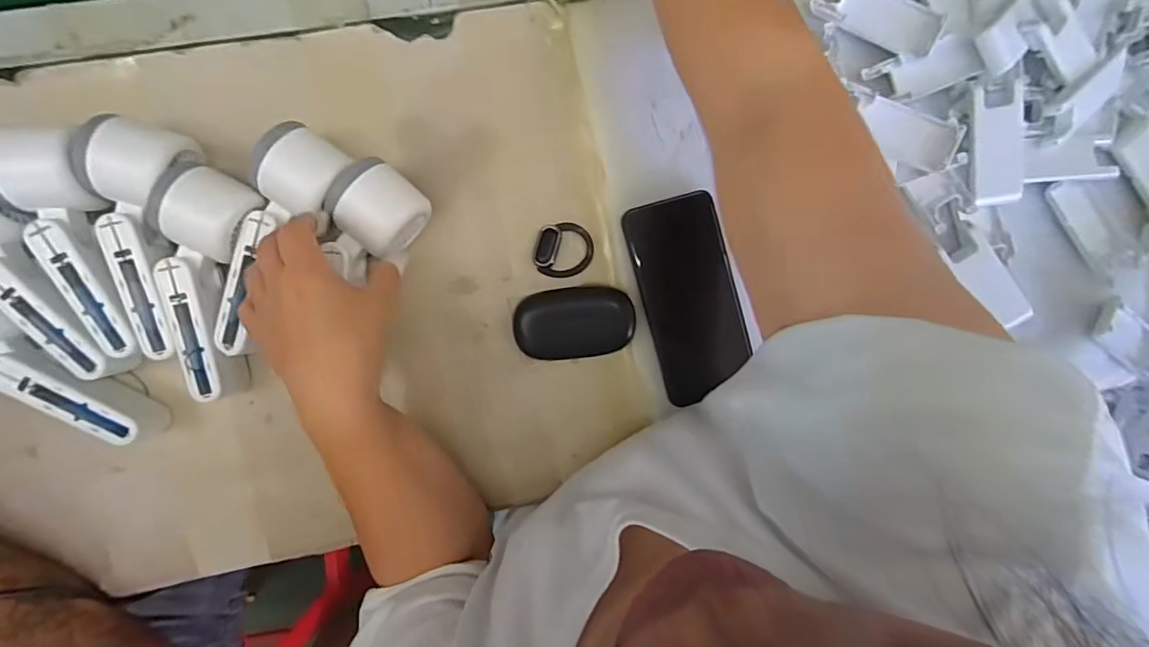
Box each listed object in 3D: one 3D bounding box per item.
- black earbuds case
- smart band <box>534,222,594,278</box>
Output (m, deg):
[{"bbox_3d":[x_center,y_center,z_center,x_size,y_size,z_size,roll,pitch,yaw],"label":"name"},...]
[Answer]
[{"bbox_3d":[0.000,-0.001,0.412,0.094,0.020,0.056,-5,93,-6],"label":"black earbuds case"},{"bbox_3d":[-0.008,-0.059,0.408,0.045,0.019,0.044,7,92,-6],"label":"smart band"}]

